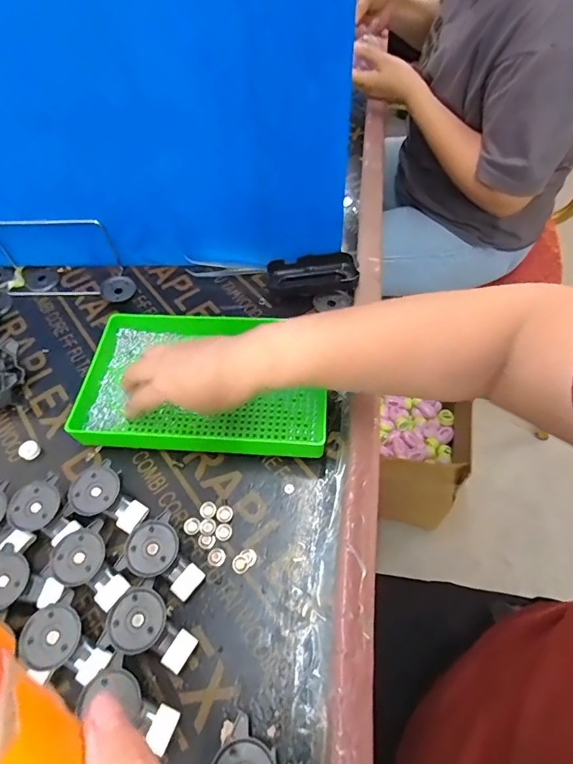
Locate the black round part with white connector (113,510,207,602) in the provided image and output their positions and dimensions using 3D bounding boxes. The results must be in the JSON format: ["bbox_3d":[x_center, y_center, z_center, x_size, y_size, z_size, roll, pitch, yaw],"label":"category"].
[{"bbox_3d":[-0.101,0.147,0.367,0.065,0.029,0.054,31,63,22],"label":"black round part with white connector"}]

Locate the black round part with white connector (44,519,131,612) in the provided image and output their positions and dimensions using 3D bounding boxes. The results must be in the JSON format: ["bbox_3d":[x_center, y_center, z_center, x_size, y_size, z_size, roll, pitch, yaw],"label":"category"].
[{"bbox_3d":[-0.160,0.153,0.363,0.064,0.021,0.049,38,66,25],"label":"black round part with white connector"}]

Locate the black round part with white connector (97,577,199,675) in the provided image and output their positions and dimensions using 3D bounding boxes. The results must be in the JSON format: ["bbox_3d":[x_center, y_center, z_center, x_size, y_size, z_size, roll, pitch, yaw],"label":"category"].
[{"bbox_3d":[-0.104,0.193,0.339,0.065,0.027,0.052,31,63,22],"label":"black round part with white connector"}]

